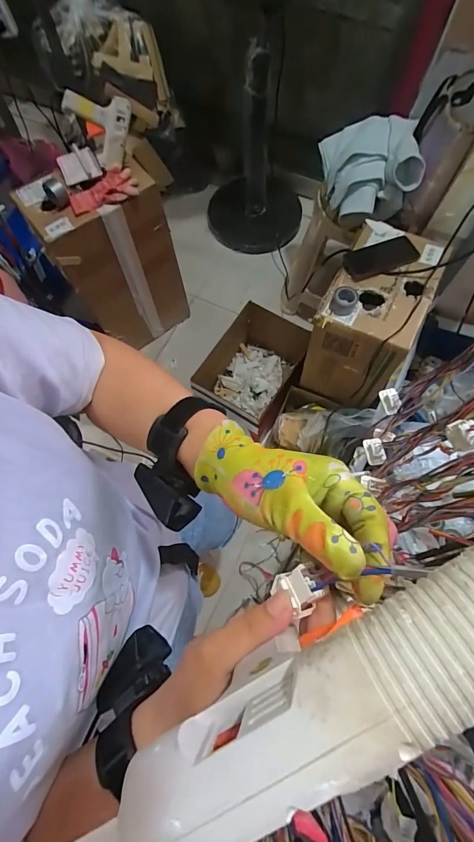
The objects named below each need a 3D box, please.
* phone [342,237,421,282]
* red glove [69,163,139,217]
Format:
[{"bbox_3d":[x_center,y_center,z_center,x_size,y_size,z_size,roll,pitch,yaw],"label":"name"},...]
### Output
[{"bbox_3d":[0.335,-0.383,0.854,0.168,0.007,0.086,-20,72,-6],"label":"phone"},{"bbox_3d":[-0.338,-0.580,0.917,0.168,0.027,0.102,-20,72,-5],"label":"red glove"}]

